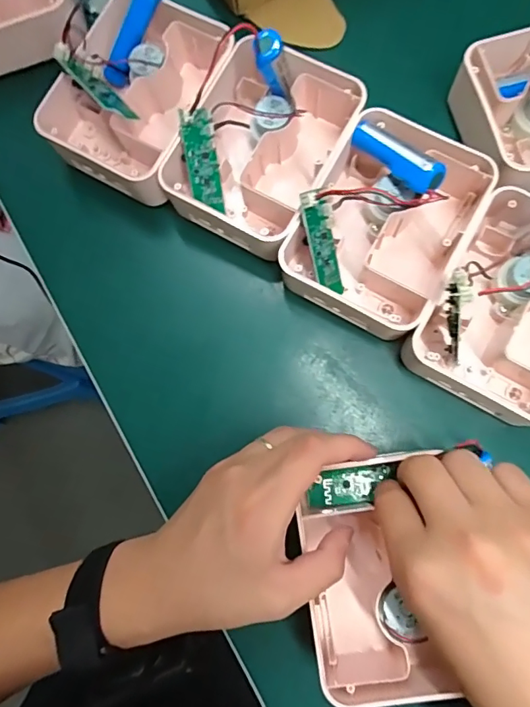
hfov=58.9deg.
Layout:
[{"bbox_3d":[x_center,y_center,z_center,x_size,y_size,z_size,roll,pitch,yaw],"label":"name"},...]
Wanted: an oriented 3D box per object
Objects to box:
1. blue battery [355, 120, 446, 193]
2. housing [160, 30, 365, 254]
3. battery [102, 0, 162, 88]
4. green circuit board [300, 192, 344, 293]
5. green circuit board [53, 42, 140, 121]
[{"bbox_3d":[0.081,-0.124,0.293,0.017,0.014,0.068,-39,62,-6],"label":"blue battery"},{"bbox_3d":[-0.002,-0.141,0.327,0.099,0.053,0.129,30,82,6],"label":"housing"},{"bbox_3d":[-0.096,-0.224,0.331,0.017,0.018,0.068,44,119,8],"label":"battery"},{"bbox_3d":[0.039,-0.071,0.301,0.024,0.007,0.066,-30,114,-32],"label":"green circuit board"},{"bbox_3d":[-0.113,-0.179,0.311,0.062,0.009,0.024,44,39,2],"label":"green circuit board"}]

